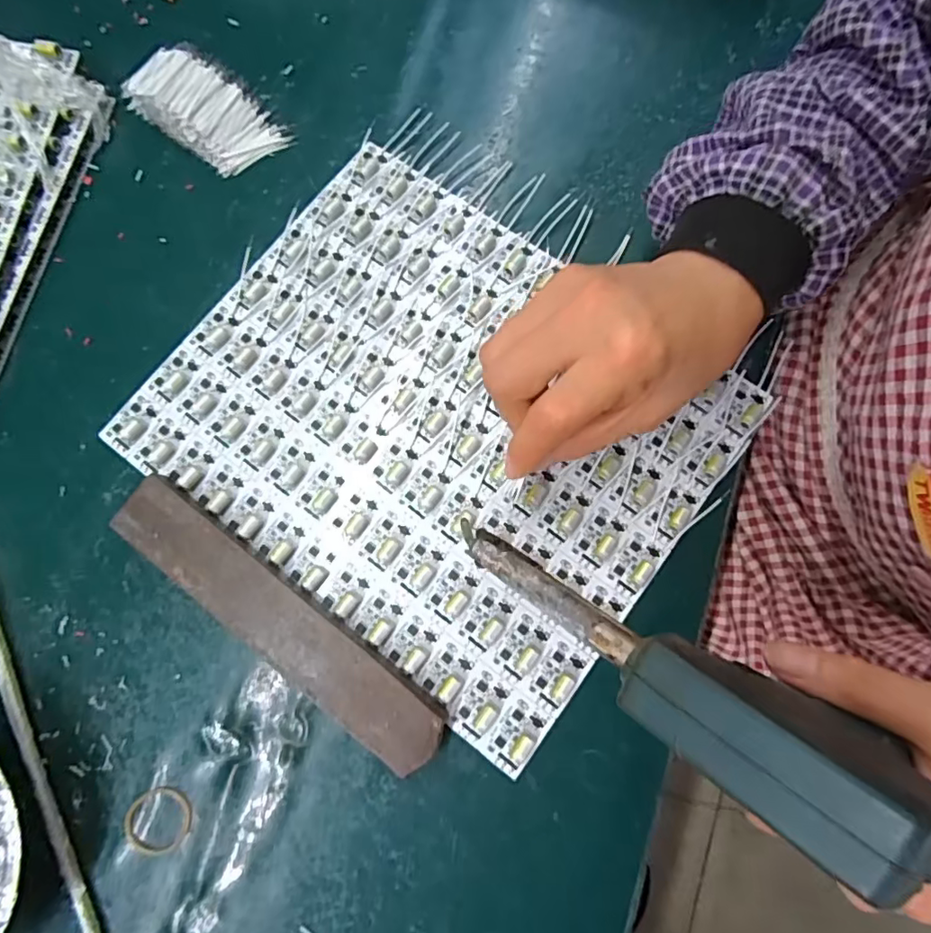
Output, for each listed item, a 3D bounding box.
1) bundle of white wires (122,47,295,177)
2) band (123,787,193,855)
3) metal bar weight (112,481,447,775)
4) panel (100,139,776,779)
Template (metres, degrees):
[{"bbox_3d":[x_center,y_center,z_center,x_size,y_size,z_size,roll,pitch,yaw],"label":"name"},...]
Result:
[{"bbox_3d":[-0.169,-0.230,0.354,0.108,0.014,0.052,37,81,9],"label":"bundle of white wires"},{"bbox_3d":[-0.151,0.173,0.269,0.032,0.004,0.030,0,77,1],"label":"band"},{"bbox_3d":[-0.095,0.077,0.280,0.196,0.018,0.034,37,81,9],"label":"metal bar weight"},{"bbox_3d":[-0.018,-0.029,0.307,0.287,0.009,0.238,38,81,9],"label":"panel"}]

